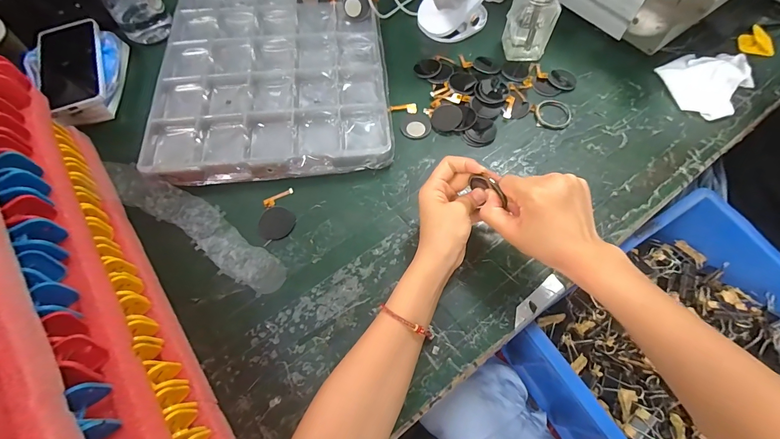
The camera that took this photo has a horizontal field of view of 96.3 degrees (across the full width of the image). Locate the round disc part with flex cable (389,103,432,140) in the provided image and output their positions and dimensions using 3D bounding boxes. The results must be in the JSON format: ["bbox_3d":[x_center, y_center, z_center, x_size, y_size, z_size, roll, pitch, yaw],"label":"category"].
[{"bbox_3d":[0.030,-0.136,0.476,0.041,0.008,0.058,-27,68,-11],"label":"round disc part with flex cable"}]

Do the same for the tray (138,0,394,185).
[{"bbox_3d":[-0.168,-0.257,0.513,0.297,0.034,0.448,-7,66,-3],"label":"tray"}]

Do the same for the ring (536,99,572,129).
[{"bbox_3d":[0.225,-0.146,0.480,0.047,0.006,0.047,0,66,0],"label":"ring"}]

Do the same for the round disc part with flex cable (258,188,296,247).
[{"bbox_3d":[-0.134,-0.005,0.414,0.042,0.004,0.064,-13,66,-6],"label":"round disc part with flex cable"}]

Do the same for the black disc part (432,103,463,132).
[{"bbox_3d":[0.077,-0.139,0.474,0.038,0.004,0.044,24,68,11],"label":"black disc part"}]

